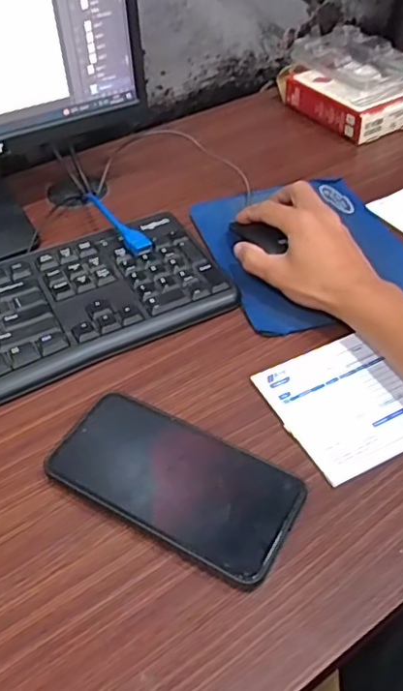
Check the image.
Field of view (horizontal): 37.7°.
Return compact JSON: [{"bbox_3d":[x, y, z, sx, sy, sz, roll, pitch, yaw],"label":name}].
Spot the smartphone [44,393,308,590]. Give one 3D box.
[{"bbox_3d":[-0.019,0.089,0.389,0.162,0.013,0.077,23,51,21],"label":"smartphone"}]

